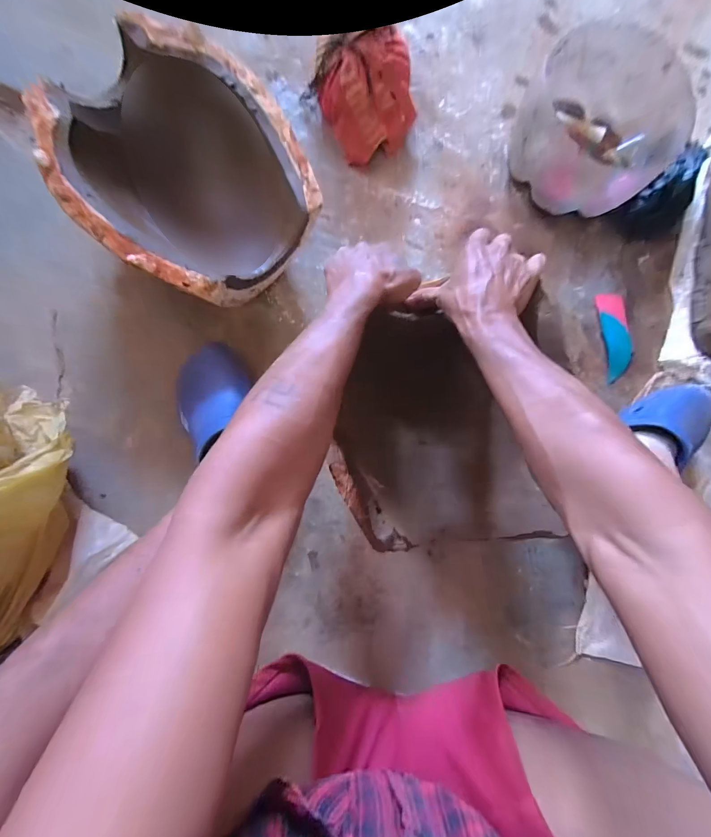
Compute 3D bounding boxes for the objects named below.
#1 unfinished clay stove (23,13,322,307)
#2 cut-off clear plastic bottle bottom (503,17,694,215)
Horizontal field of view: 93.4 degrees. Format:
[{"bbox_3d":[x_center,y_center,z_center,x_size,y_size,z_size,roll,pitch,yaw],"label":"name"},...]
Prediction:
[{"bbox_3d":[-0.235,-0.331,0.485,0.325,0.138,0.278,45,83,2],"label":"unfinished clay stove"},{"bbox_3d":[0.393,-0.478,0.553,0.230,0.127,0.250,0,85,-4],"label":"cut-off clear plastic bottle bottom"}]

